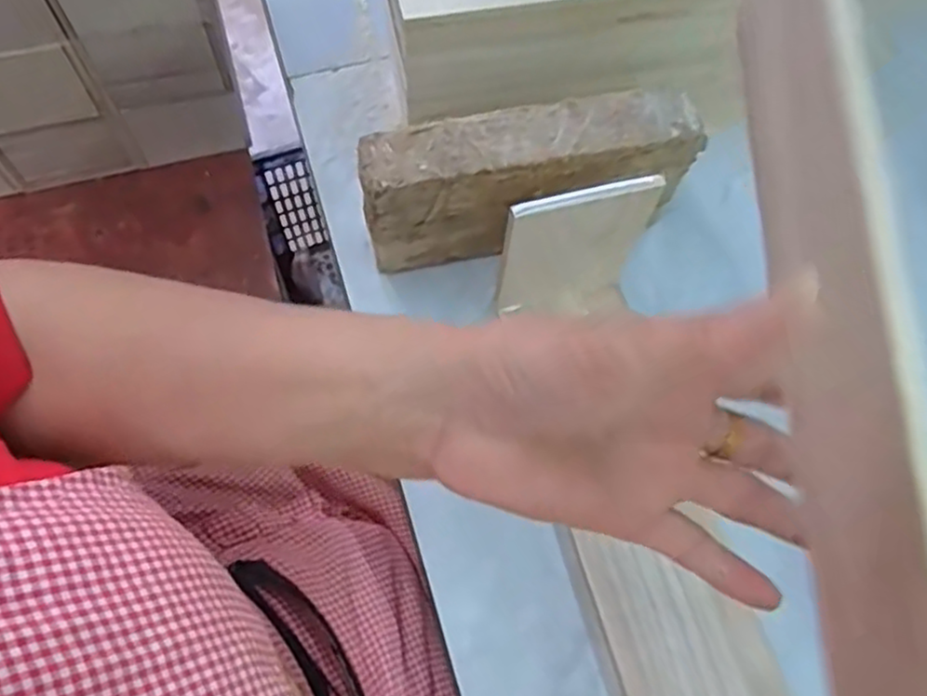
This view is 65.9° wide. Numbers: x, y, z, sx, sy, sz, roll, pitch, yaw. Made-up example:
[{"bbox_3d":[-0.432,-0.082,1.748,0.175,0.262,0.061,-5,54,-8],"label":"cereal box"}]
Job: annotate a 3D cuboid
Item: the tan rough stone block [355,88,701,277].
[{"bbox_3d":[0.039,-0.104,0.467,0.210,0.098,0.056,-13,68,-9],"label":"tan rough stone block"}]

